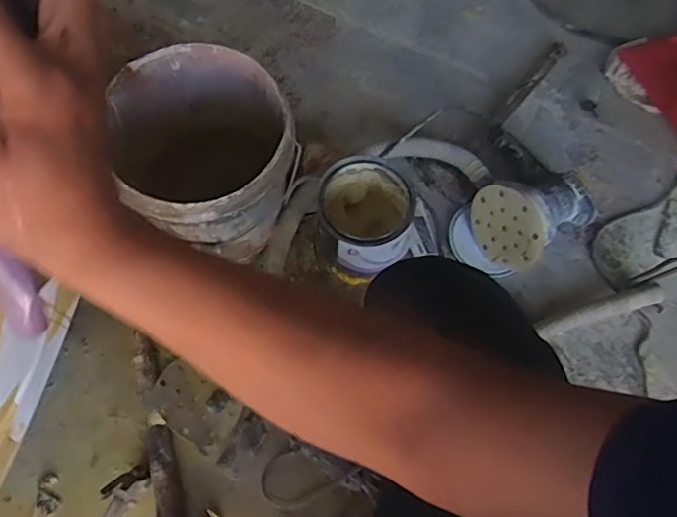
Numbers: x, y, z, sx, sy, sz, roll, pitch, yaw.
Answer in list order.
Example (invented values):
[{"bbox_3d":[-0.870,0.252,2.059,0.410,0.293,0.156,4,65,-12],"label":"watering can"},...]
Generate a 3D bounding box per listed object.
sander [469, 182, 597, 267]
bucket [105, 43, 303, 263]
[{"bbox_3d":[0.321,-0.082,0.979,0.185,0.129,0.144,-36,74,-14],"label":"sander"},{"bbox_3d":[-0.199,-0.153,0.897,0.241,0.218,0.273,-27,72,-12],"label":"bucket"}]

